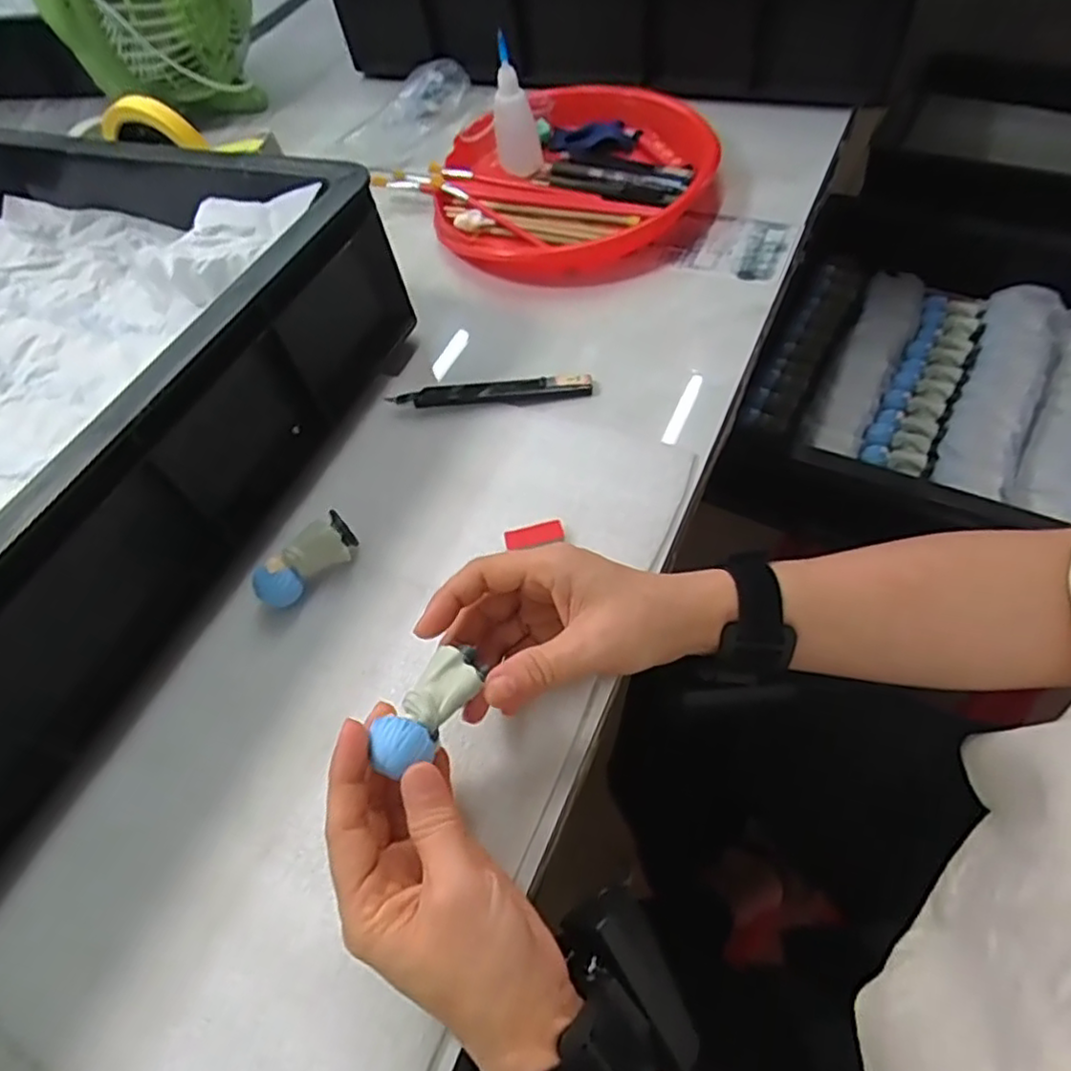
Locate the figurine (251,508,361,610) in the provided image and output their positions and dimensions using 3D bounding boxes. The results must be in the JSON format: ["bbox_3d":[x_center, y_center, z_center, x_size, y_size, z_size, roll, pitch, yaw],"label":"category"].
[{"bbox_3d":[-0.133,0.015,0.387,0.062,0.032,0.022,-37,60,-16],"label":"figurine"}]

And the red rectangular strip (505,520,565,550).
[{"bbox_3d":[-0.001,0.000,0.392,0.034,0.005,0.011,-11,56,1],"label":"red rectangular strip"}]

